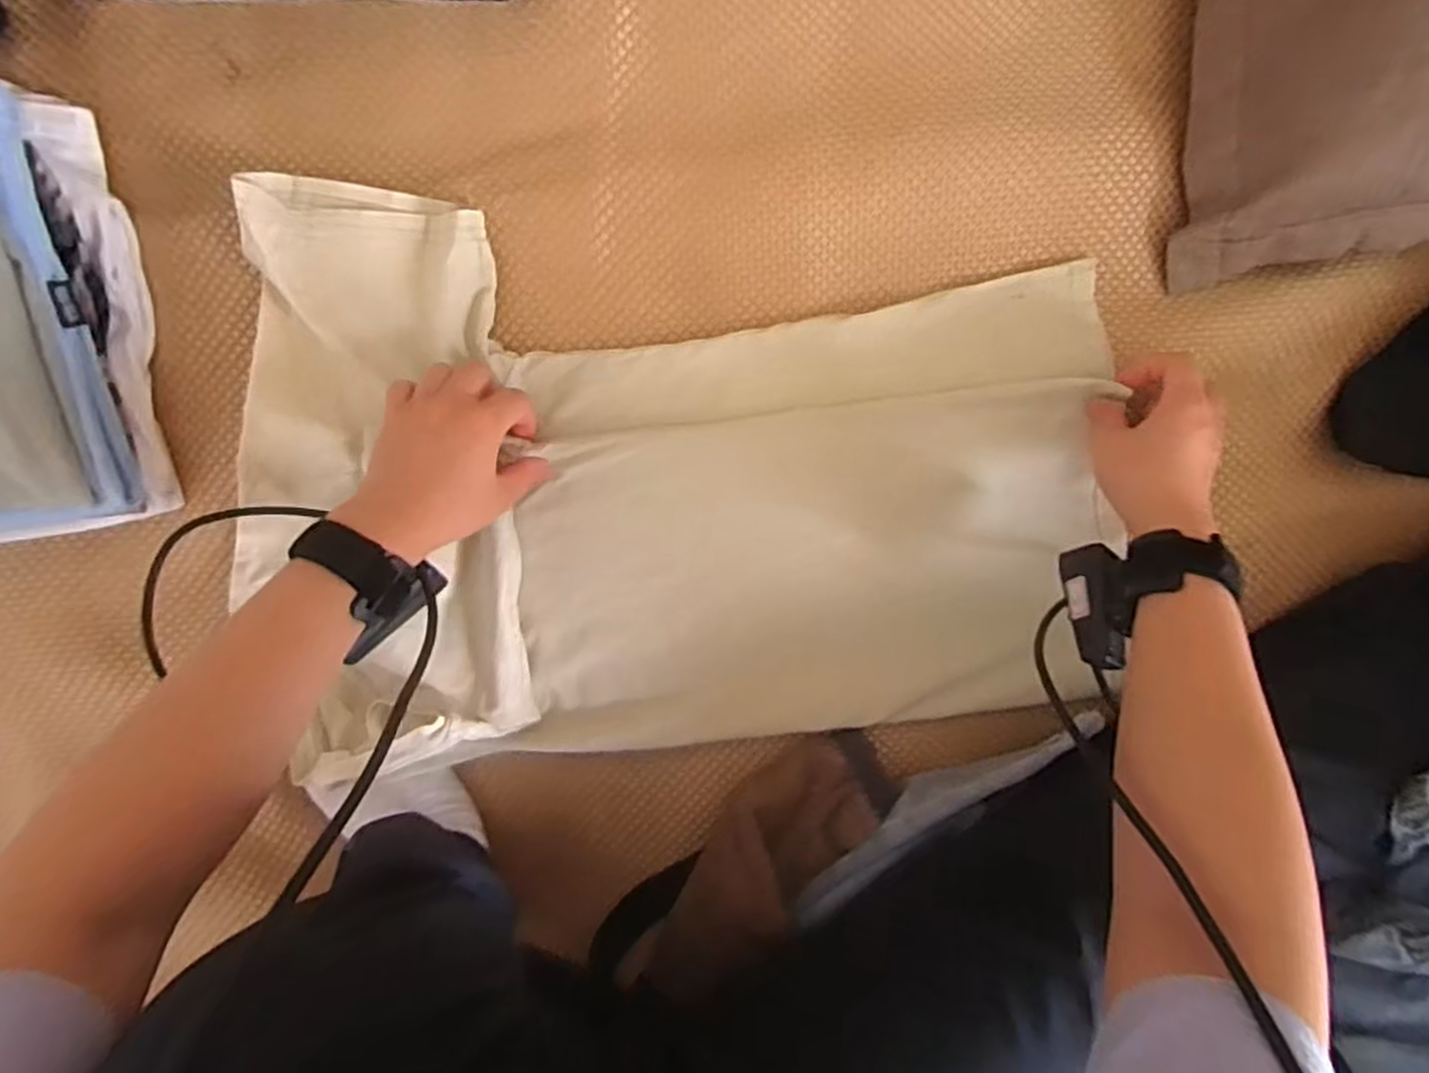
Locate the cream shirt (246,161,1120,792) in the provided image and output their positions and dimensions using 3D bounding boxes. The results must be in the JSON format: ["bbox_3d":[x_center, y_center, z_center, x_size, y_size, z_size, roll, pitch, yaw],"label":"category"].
[{"bbox_3d":[-0.020,-0.012,0.478,0.524,0.050,0.343,4,96,-3],"label":"cream shirt"}]

